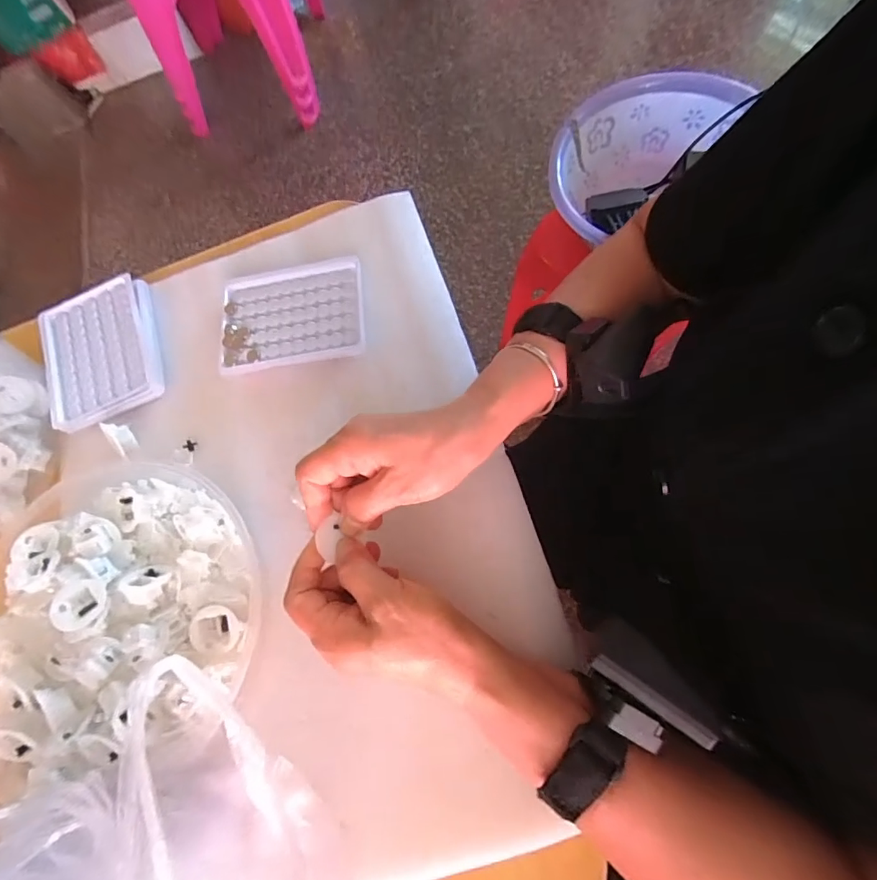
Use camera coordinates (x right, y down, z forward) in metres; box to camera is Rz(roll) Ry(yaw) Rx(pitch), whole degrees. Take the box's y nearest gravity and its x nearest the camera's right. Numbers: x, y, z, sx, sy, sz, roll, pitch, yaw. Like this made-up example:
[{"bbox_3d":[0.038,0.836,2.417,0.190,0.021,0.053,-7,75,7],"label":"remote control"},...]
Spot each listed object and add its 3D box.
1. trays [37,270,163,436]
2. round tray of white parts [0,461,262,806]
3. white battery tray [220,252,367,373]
[{"bbox_3d":[-0.309,-0.083,0.426,0.104,0.015,0.136,-22,73,-5],"label":"trays"},{"bbox_3d":[-0.248,0.120,0.336,0.233,0.041,0.202,-18,71,3],"label":"round tray of white parts"},{"bbox_3d":[-0.128,-0.111,0.411,0.125,0.017,0.099,-8,72,6],"label":"white battery tray"}]

